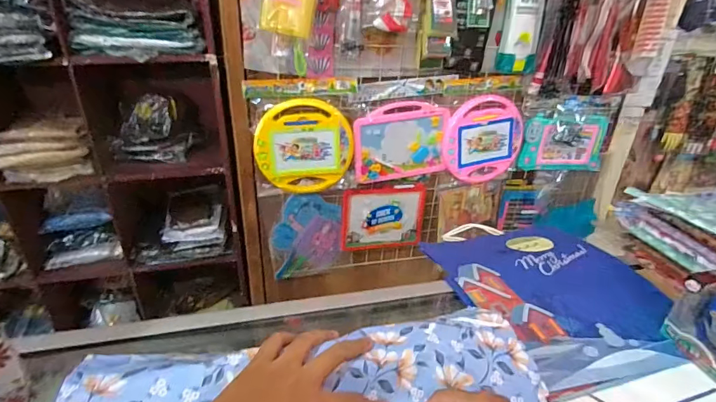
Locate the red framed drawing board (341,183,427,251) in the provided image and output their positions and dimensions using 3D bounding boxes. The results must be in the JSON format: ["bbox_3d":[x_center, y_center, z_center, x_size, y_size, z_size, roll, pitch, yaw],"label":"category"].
[{"bbox_3d":[0.088,0.059,1.404,0.284,0.231,0.013,-5,29,-14],"label":"red framed drawing board"}]

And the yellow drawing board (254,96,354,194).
[{"bbox_3d":[-0.156,-0.158,1.221,0.276,0.283,0.029,-2,29,-9],"label":"yellow drawing board"}]

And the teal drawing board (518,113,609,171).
[{"bbox_3d":[0.702,-0.193,1.399,0.305,0.194,0.028,-3,29,-10],"label":"teal drawing board"}]

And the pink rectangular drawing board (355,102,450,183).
[{"bbox_3d":[0.132,-0.181,1.277,0.283,0.239,0.016,-3,29,-10],"label":"pink rectangular drawing board"}]

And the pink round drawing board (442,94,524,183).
[{"bbox_3d":[0.405,-0.194,1.334,0.278,0.280,0.018,-6,30,-16],"label":"pink round drawing board"}]

